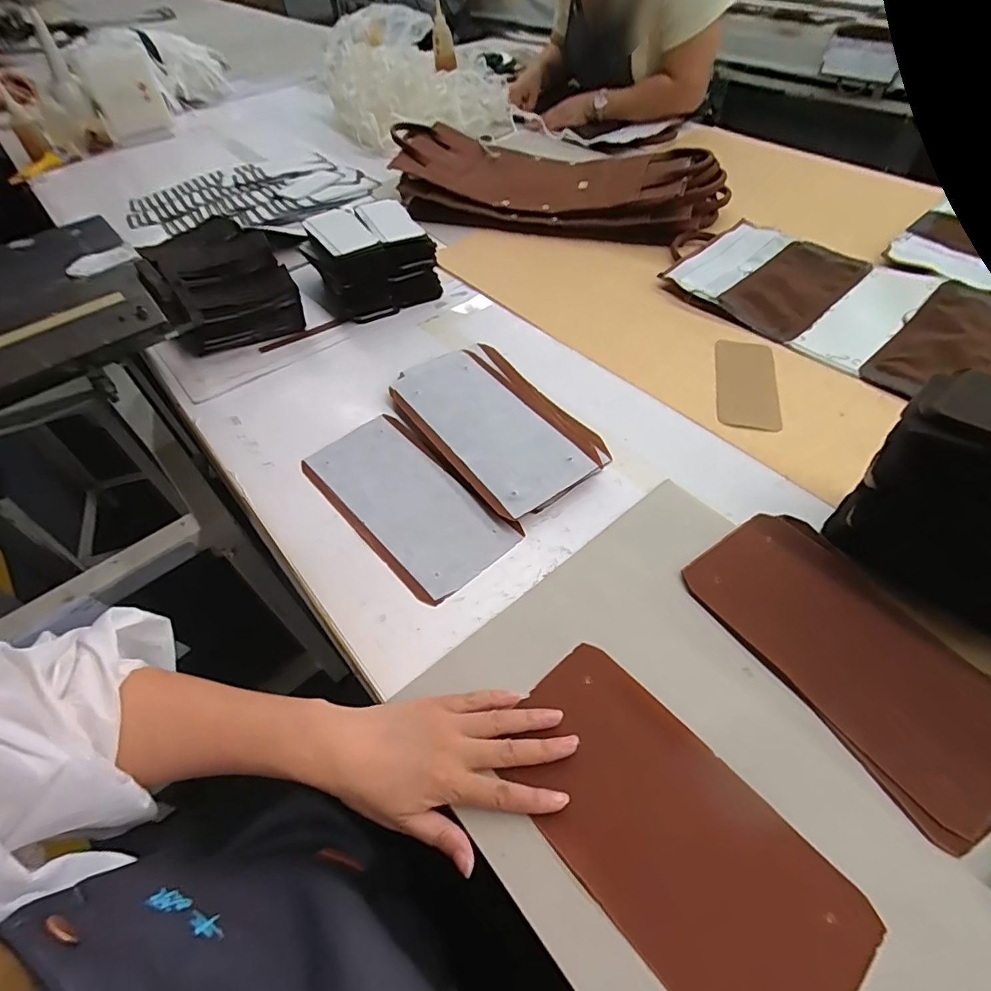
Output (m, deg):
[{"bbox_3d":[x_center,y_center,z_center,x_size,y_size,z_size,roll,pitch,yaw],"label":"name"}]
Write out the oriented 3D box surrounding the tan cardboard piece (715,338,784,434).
[{"bbox_3d":[0.318,-0.145,0.649,0.071,0.006,0.167,9,52,11],"label":"tan cardboard piece"}]

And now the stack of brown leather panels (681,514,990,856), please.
[{"bbox_3d":[0.301,0.128,0.433,0.143,0.014,0.260,-28,54,-18],"label":"stack of brown leather panels"}]

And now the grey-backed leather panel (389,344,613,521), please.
[{"bbox_3d":[0.001,-0.091,0.610,0.160,0.025,0.266,-31,55,-20],"label":"grey-backed leather panel"}]

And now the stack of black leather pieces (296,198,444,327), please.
[{"bbox_3d":[-0.195,-0.365,0.794,0.166,0.101,0.165,-25,54,-16],"label":"stack of black leather pieces"}]

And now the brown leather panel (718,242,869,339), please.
[{"bbox_3d":[0.450,-0.314,0.768,0.264,0.015,0.123,-36,57,-23],"label":"brown leather panel"}]

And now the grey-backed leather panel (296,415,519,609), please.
[{"bbox_3d":[-0.098,0.002,0.556,0.123,0.007,0.250,-37,58,-23],"label":"grey-backed leather panel"}]

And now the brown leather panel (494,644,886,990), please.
[{"bbox_3d":[0.117,0.229,0.357,0.128,0.007,0.247,-35,57,-22],"label":"brown leather panel"}]

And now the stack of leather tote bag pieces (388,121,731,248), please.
[{"bbox_3d":[0.103,-0.587,0.949,0.608,0.080,0.244,11,53,13],"label":"stack of leather tote bag pieces"}]

